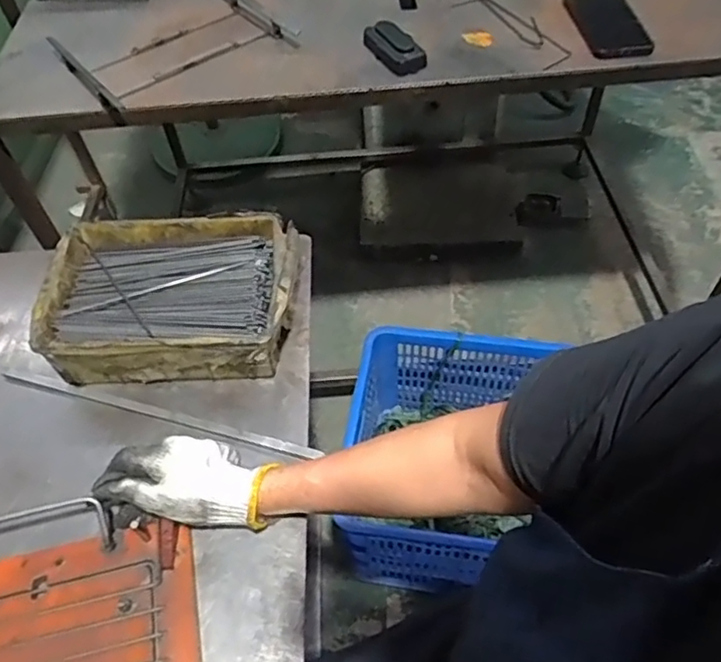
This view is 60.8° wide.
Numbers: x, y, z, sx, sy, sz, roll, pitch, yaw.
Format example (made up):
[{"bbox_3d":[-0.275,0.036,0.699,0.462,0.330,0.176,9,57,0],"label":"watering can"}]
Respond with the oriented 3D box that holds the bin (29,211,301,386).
[{"bbox_3d":[-0.201,-0.038,0.668,0.261,0.066,0.183,-1,52,1],"label":"bin"}]

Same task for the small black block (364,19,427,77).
[{"bbox_3d":[0.042,-0.388,0.828,0.050,0.025,0.112,-28,56,-18],"label":"small black block"}]

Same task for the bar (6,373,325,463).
[{"bbox_3d":[-0.212,0.084,0.626,0.350,0.008,0.013,12,53,12],"label":"bar"}]

